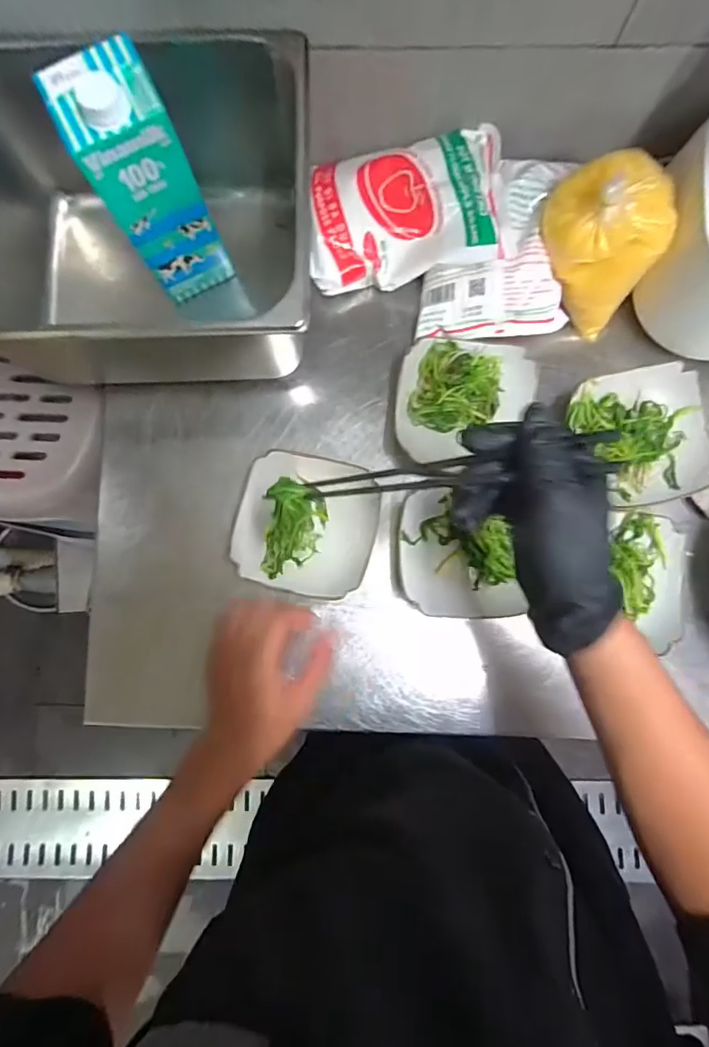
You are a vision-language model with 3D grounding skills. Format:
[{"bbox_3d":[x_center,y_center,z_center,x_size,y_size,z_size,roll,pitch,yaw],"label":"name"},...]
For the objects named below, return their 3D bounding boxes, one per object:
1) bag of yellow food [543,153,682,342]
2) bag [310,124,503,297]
[{"bbox_3d":[0.234,-0.272,0.481,0.116,0.127,0.080,40,86,4],"label":"bag of yellow food"},{"bbox_3d":[0.050,-0.319,0.518,0.196,0.050,0.139,-4,90,13],"label":"bag"}]

